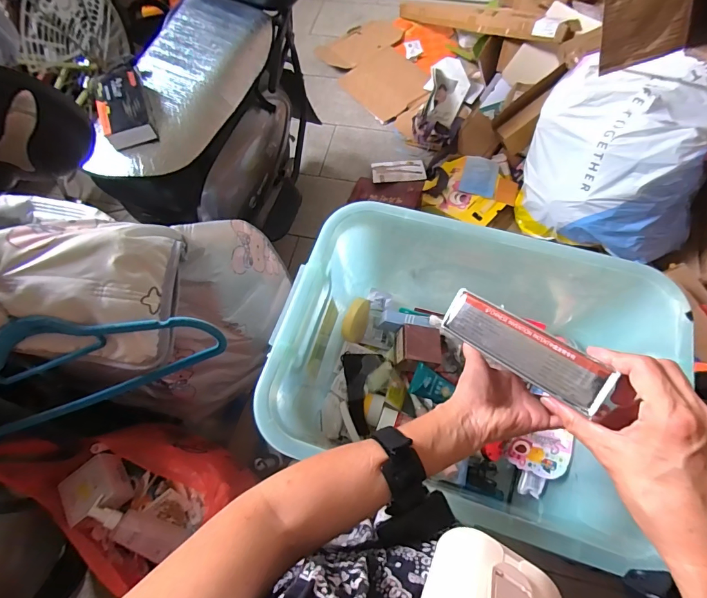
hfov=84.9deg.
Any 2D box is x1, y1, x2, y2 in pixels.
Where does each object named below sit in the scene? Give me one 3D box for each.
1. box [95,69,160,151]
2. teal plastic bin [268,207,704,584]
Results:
[{"bbox_3d":[-0.501,-0.418,0.848,0.102,0.050,0.195,-22,67,-6],"label":"box"},{"bbox_3d":[0.154,0.123,0.631,0.486,0.328,0.366,17,69,10],"label":"teal plastic bin"}]

